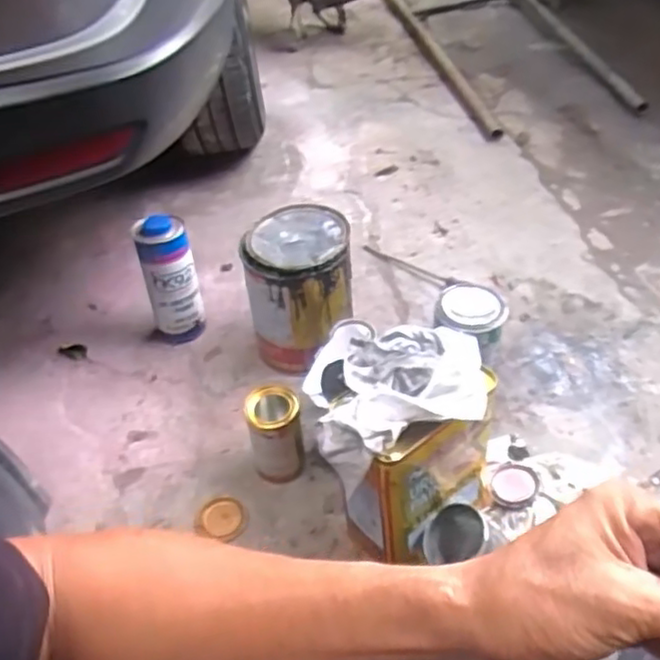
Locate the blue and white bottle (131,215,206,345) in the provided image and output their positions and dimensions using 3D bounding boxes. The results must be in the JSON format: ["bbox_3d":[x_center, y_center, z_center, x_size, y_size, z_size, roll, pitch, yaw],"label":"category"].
[{"bbox_3d":[-0.262,-0.076,1.123,0.092,0.213,0.076,-15,46,-9],"label":"blue and white bottle"}]

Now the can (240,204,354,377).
[{"bbox_3d":[-0.042,-0.055,1.072,0.150,0.222,0.163,-3,46,3],"label":"can"}]

